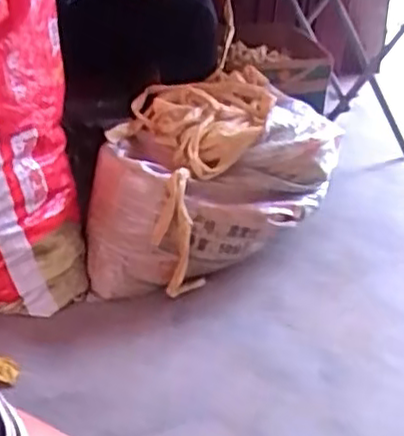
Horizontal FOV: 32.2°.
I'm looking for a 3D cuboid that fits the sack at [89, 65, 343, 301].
[{"bbox_3d":[0.008,-0.065,1.318,0.485,0.307,0.286,-21,39,-34],"label":"sack"}]

